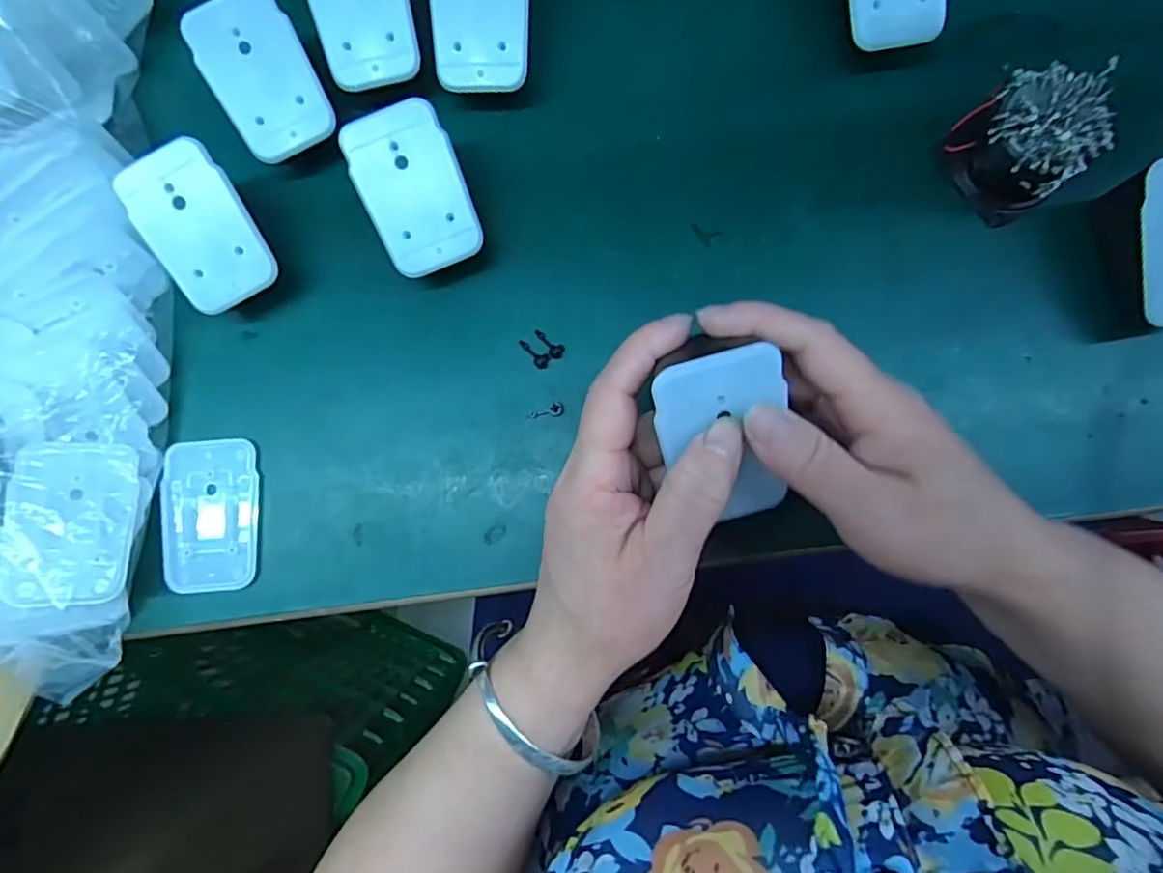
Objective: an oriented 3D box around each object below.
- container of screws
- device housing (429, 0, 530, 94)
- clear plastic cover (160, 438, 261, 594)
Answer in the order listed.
[{"bbox_3d":[0.202,-0.135,0.283,0.050,0.041,0.051,0,86,0],"label":"container of screws"},{"bbox_3d":[-0.047,-0.197,0.288,0.045,0.004,0.068,2,108,1],"label":"device housing"},{"bbox_3d":[-0.176,0.037,0.299,0.044,0.007,0.070,-4,86,0],"label":"clear plastic cover"}]

